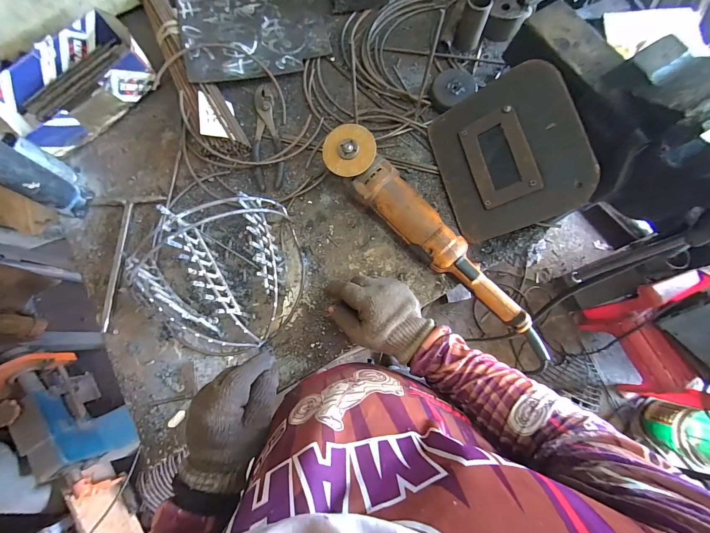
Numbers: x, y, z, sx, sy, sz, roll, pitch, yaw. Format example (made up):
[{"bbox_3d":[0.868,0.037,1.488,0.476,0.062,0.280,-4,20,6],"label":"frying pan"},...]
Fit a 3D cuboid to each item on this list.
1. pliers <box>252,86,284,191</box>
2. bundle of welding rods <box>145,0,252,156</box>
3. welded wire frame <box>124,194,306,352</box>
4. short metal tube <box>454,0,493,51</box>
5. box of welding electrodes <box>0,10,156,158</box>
[{"bbox_3d":[-0.156,-0.223,0.536,0.049,0.016,0.193,-11,79,-1],"label":"pliers"},{"bbox_3d":[-0.298,-0.343,0.546,0.077,0.038,0.356,-29,80,-5],"label":"bundle of welding rods"},{"bbox_3d":[-0.190,0.017,0.436,0.228,0.114,0.212,-22,79,-3],"label":"welded wire frame"},{"bbox_3d":[0.205,-0.422,0.538,0.044,0.079,0.047,17,79,4],"label":"short metal tube"},{"bbox_3d":[-0.476,-0.310,0.533,0.236,0.067,0.141,-44,81,-7],"label":"box of welding electrodes"}]

